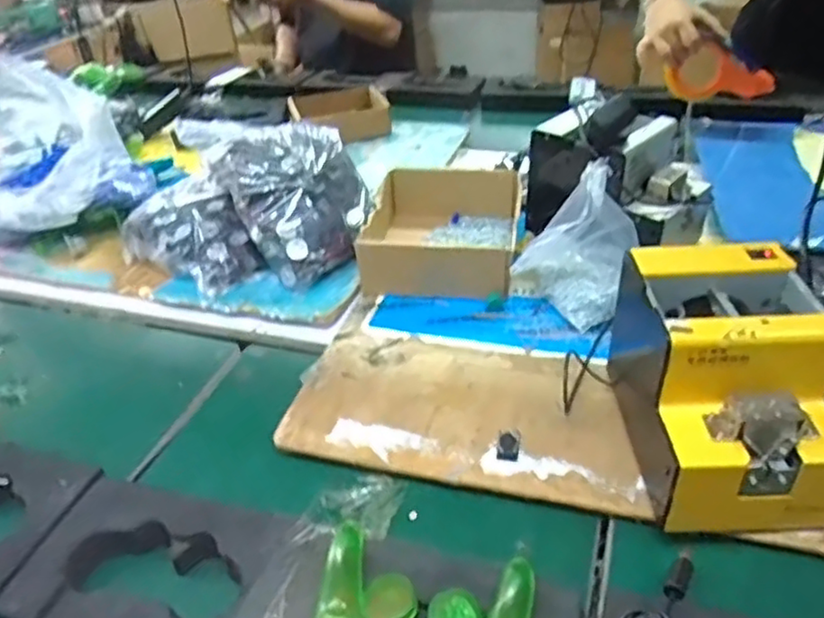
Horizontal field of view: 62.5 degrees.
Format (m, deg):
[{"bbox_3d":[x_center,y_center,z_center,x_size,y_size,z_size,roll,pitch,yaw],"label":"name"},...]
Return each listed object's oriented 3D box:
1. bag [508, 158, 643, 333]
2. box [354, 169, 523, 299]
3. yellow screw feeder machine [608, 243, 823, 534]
[{"bbox_3d":[0.171,-0.068,0.724,0.124,0.150,0.089,7,37,16],"label":"bag"},{"bbox_3d":[0.039,-0.096,0.847,0.172,0.073,0.216,3,36,10],"label":"box"},{"bbox_3d":[0.247,0.061,0.532,0.122,0.155,0.169,-2,35,4],"label":"yellow screw feeder machine"}]

